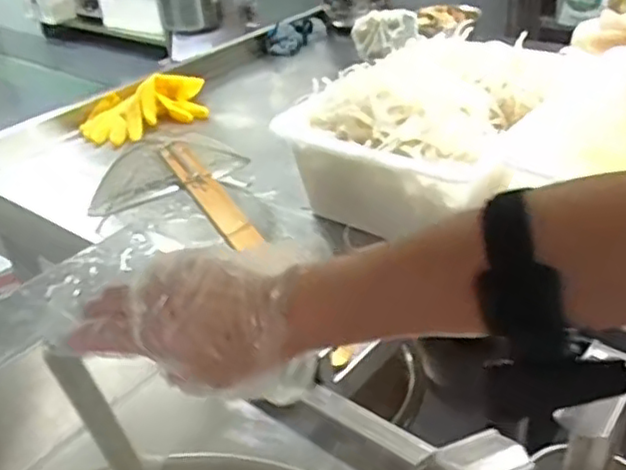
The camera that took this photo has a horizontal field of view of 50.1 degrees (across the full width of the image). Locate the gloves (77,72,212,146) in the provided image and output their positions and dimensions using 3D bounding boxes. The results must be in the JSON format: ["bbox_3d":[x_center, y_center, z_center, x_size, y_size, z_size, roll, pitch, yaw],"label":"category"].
[{"bbox_3d":[-0.335,-0.259,1.335,0.248,0.067,0.191,-13,34,-13],"label":"gloves"}]

